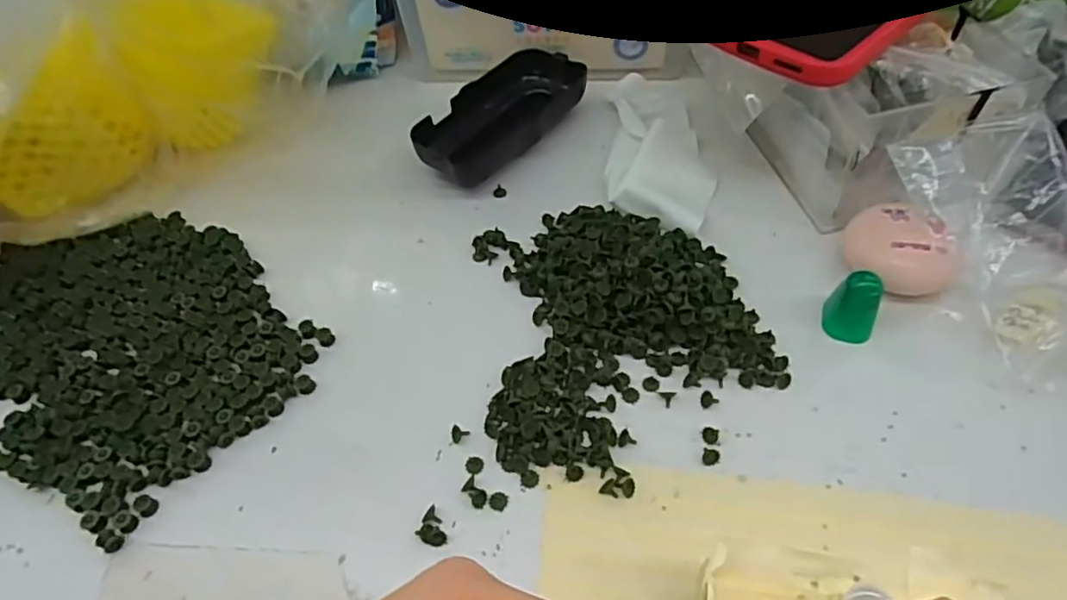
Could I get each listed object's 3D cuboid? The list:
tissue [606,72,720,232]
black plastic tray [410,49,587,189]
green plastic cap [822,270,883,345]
[{"bbox_3d":[0.069,-0.088,0.361,0.054,0.015,0.128,0,53,5],"label":"tissue"},{"bbox_3d":[-0.019,-0.106,0.376,0.050,0.020,0.113,34,62,26],"label":"black plastic tray"},{"bbox_3d":[0.137,0.002,0.277,0.020,0.028,0.015,20,57,18],"label":"green plastic cap"}]

